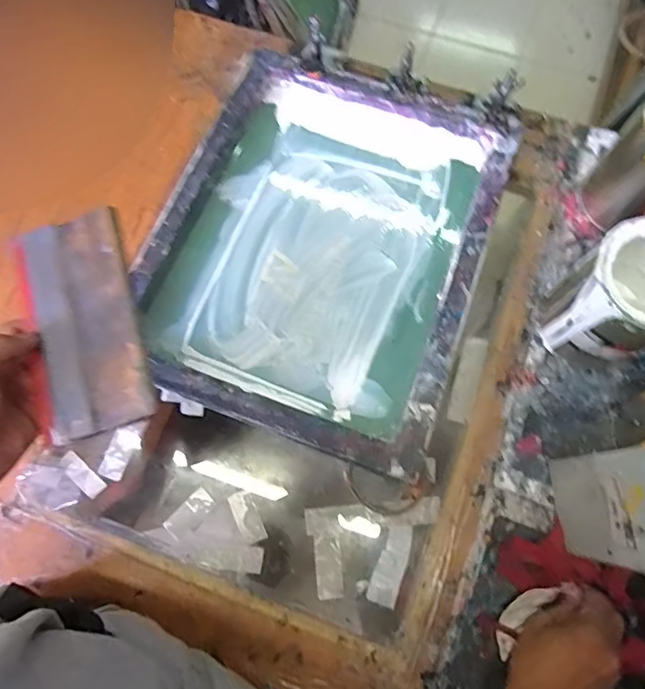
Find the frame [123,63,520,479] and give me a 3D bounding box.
[{"bbox_3d":[-0.001,-0.125,0.607,0.357,0.069,0.452,20,76,7],"label":"frame"}]

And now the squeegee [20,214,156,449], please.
[{"bbox_3d":[-0.191,-0.017,0.413,0.091,0.021,0.177,-15,76,-2],"label":"squeegee"}]

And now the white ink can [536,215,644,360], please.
[{"bbox_3d":[0.307,-0.046,0.538,0.120,0.140,0.108,-21,75,-4],"label":"white ink can"}]

